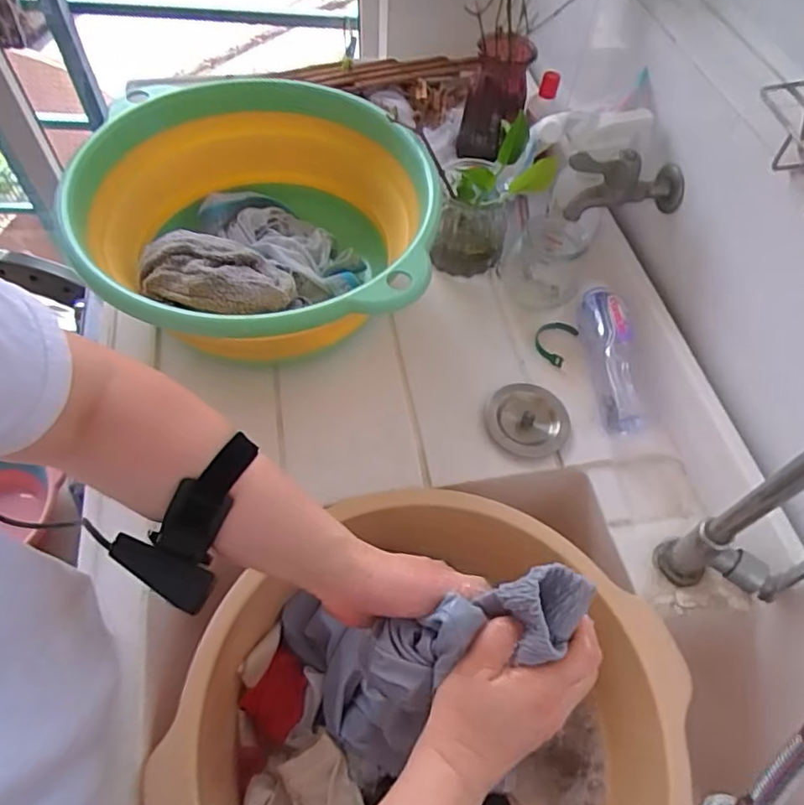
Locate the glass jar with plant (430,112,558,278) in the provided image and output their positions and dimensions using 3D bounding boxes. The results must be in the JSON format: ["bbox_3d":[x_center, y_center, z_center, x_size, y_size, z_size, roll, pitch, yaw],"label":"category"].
[{"bbox_3d":[0.093,-0.239,0.685,0.109,0.163,0.086,-9,58,-9],"label":"glass jar with plant"}]

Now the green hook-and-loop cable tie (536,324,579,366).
[{"bbox_3d":[0.173,-0.071,0.672,0.041,0.009,0.058,29,60,15],"label":"green hook-and-loop cable tie"}]

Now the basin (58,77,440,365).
[{"bbox_3d":[-0.159,-0.184,0.625,0.362,0.120,0.351,1,57,-2],"label":"basin"}]

